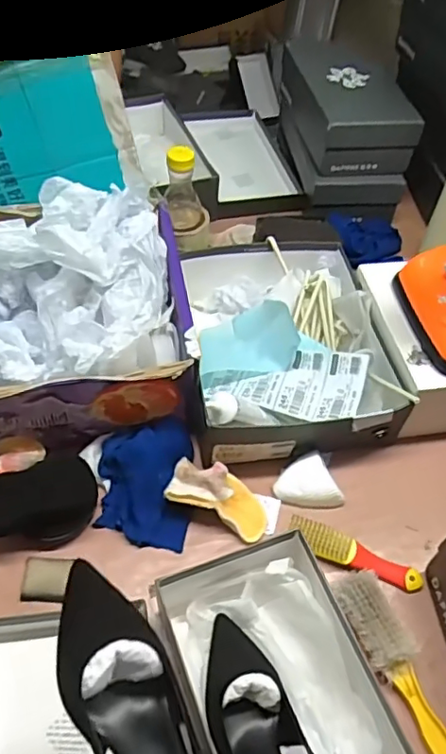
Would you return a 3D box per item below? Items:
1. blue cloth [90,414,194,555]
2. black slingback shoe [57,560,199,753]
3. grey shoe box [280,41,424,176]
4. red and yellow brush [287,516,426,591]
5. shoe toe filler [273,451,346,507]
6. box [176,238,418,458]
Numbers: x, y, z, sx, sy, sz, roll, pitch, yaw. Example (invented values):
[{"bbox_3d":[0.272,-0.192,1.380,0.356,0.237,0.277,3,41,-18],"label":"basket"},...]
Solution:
[{"bbox_3d":[-0.091,0.121,0.695,0.111,0.043,0.147,4,52,-2],"label":"blue cloth"},{"bbox_3d":[-0.051,0.225,0.364,0.064,0.075,0.230,-20,49,-19],"label":"black slingback shoe"},{"bbox_3d":[0.216,-0.476,1.020,0.164,0.101,0.278,-6,53,-9],"label":"grey shoe box"},{"bbox_3d":[0.148,0.203,0.664,0.153,0.026,0.030,22,54,12],"label":"red and yellow brush"},{"bbox_3d":[0.106,0.124,0.715,0.081,0.033,0.055,3,52,-2],"label":"shoe toe filler"},{"bbox_3d":[0.073,-0.056,0.805,0.256,0.099,0.337,-6,53,-9],"label":"box"}]

